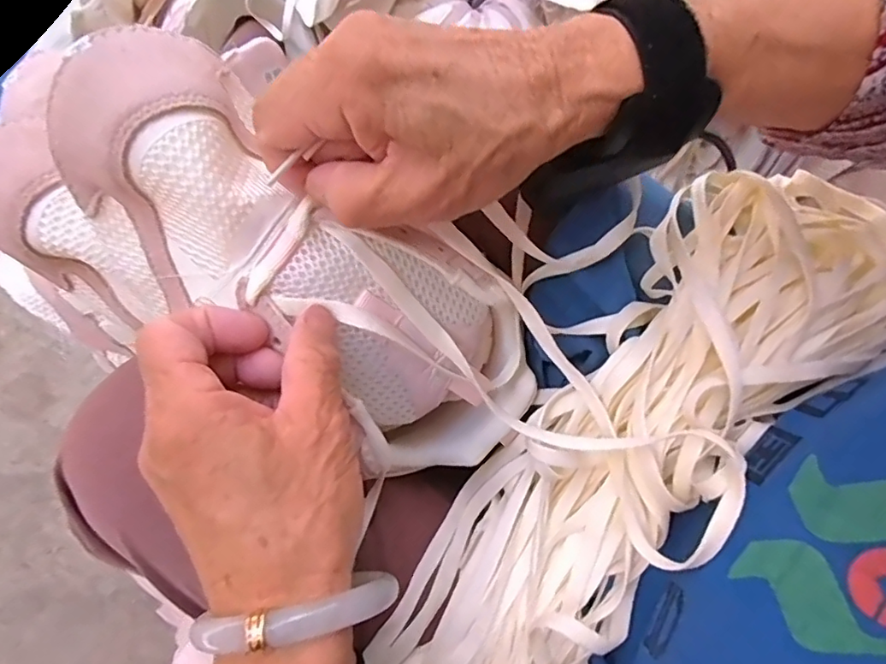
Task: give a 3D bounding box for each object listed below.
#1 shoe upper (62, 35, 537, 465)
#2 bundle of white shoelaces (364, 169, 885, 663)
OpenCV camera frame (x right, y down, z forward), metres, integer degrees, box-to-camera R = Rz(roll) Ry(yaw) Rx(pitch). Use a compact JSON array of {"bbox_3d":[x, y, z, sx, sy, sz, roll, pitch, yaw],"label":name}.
[{"bbox_3d":[-0.049,-0.020,0.240,0.226,0.051,0.090,39,79,-24],"label":"shoe upper"},{"bbox_3d":[0.093,0.059,0.268,0.123,0.070,0.358,42,82,2],"label":"bundle of white shoelaces"}]

